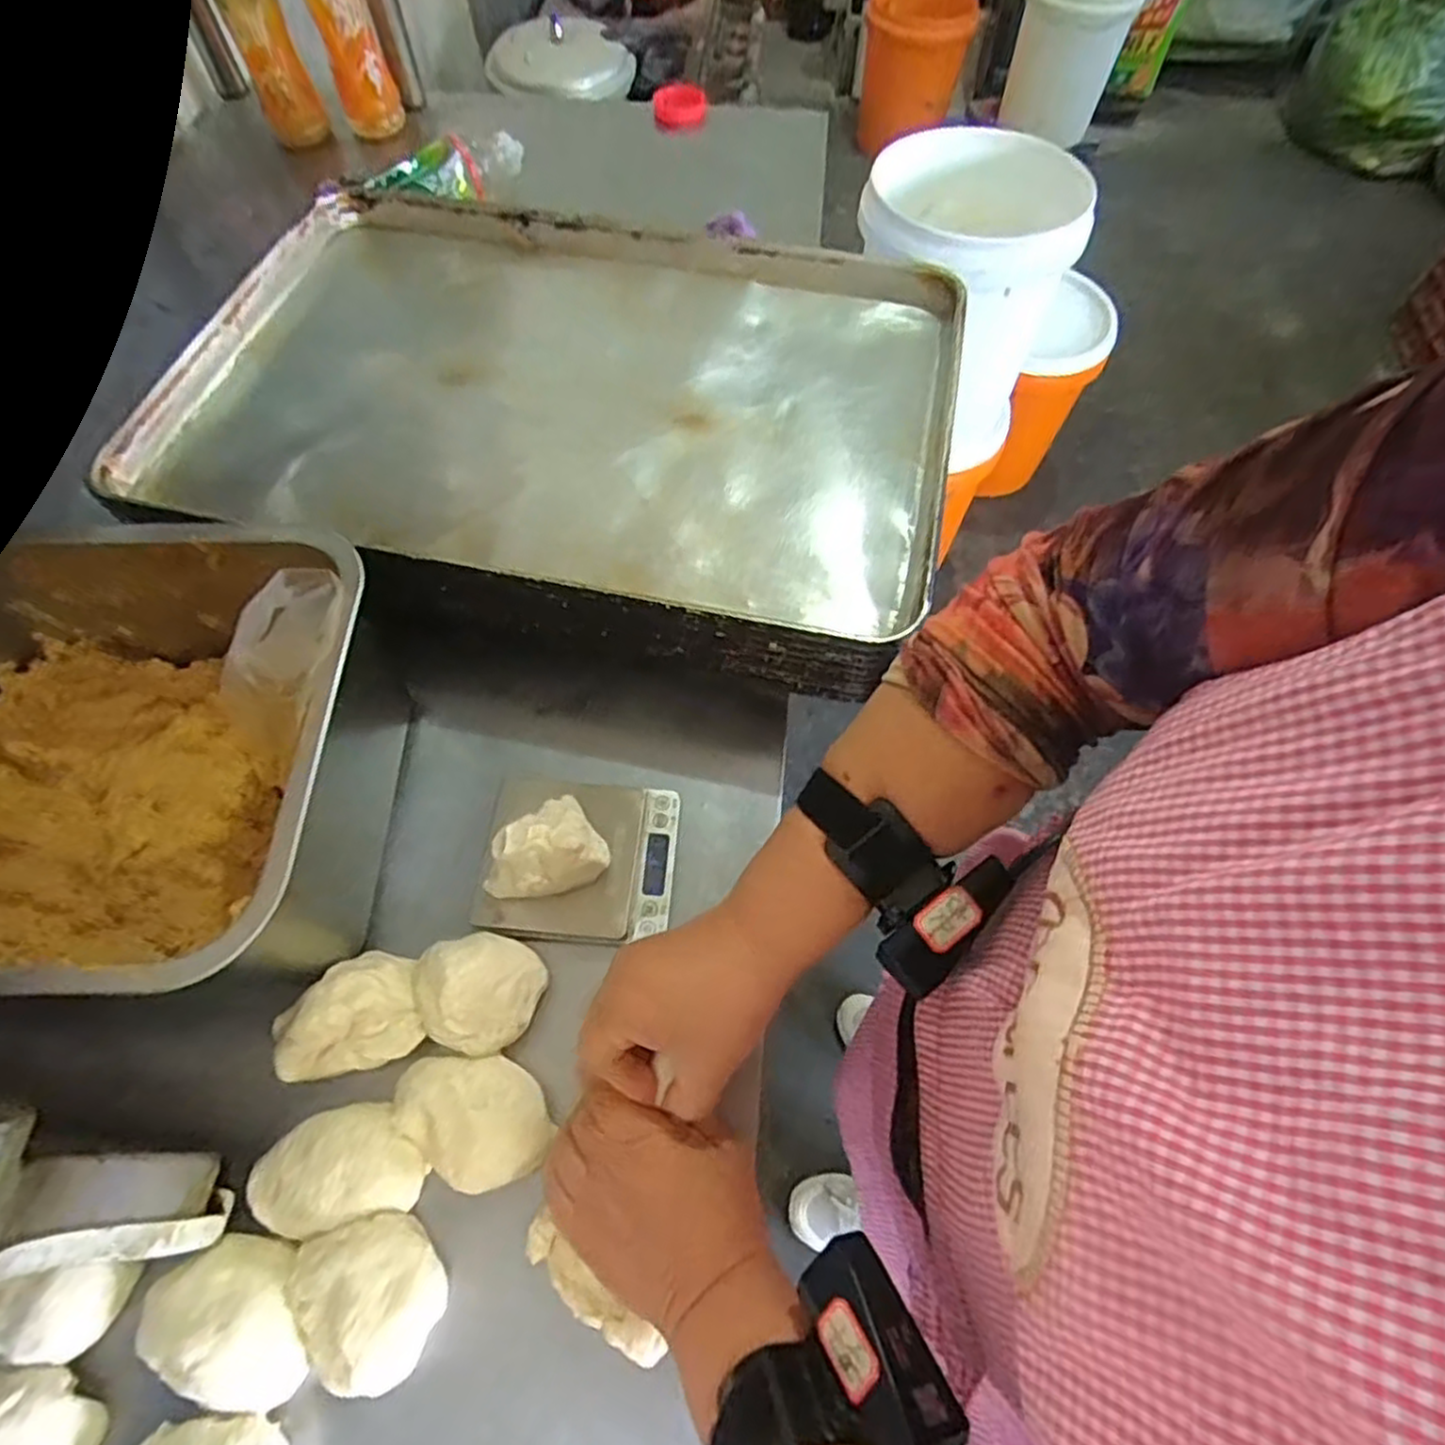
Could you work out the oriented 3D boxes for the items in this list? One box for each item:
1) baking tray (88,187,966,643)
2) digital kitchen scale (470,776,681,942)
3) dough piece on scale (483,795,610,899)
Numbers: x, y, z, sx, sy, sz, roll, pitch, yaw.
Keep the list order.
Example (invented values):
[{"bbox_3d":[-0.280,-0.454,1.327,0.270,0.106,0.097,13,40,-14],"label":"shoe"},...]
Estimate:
[{"bbox_3d":[-0.126,-0.266,0.593,0.597,0.044,0.385,11,66,6],"label":"baking tray"},{"bbox_3d":[-0.093,0.088,0.486,0.122,0.016,0.102,4,63,2],"label":"digital kitchen scale"},{"bbox_3d":[-0.112,0.084,0.456,0.071,0.058,0.056,-33,67,-16],"label":"dough piece on scale"}]

